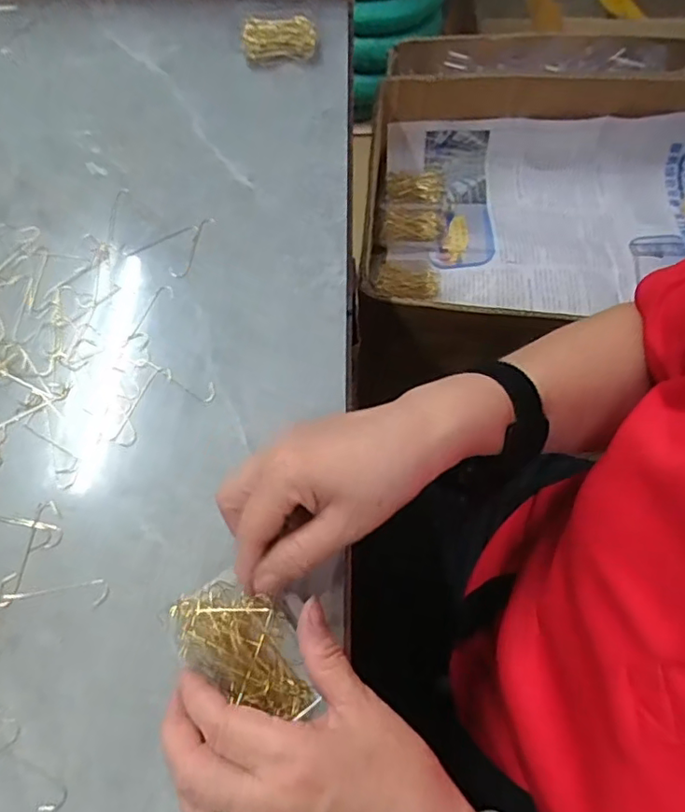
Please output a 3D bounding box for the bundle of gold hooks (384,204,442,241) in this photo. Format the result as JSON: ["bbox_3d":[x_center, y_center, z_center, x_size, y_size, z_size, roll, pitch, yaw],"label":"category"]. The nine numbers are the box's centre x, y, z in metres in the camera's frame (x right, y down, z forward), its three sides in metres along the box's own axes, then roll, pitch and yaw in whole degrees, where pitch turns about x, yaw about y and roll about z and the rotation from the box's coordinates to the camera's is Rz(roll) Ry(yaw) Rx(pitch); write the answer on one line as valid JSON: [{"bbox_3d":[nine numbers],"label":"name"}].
[{"bbox_3d":[0.092,-0.237,0.728,0.073,0.010,0.060,5,62,3],"label":"bundle of gold hooks"}]

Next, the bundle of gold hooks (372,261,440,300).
[{"bbox_3d":[0.078,-0.151,0.681,0.074,0.012,0.058,12,63,7],"label":"bundle of gold hooks"}]

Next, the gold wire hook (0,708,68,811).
[{"bbox_3d":[-0.166,0.181,0.289,0.063,0.004,0.016,36,68,17],"label":"gold wire hook"}]

